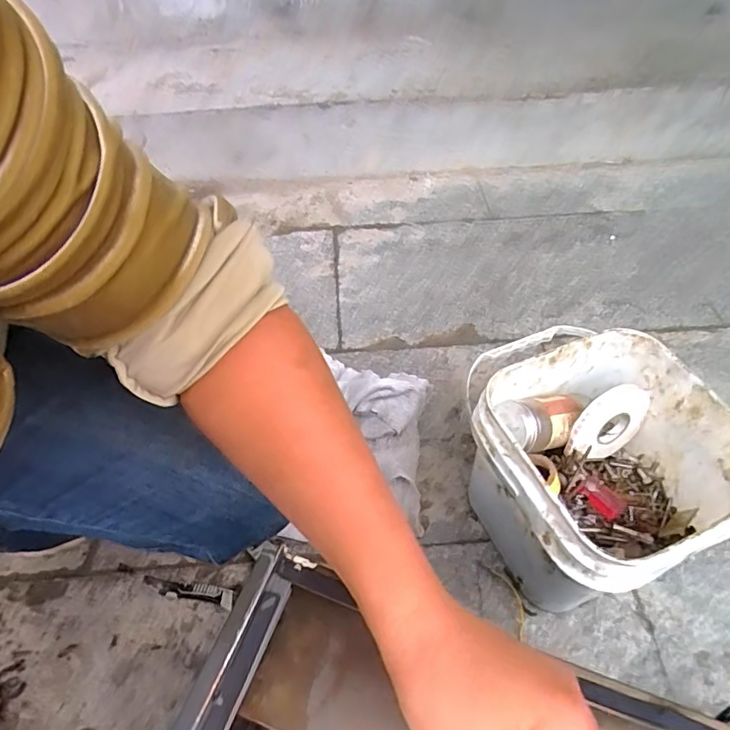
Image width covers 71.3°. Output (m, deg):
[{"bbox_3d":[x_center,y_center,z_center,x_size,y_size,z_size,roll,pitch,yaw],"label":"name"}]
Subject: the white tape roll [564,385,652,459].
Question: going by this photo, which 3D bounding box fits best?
[{"bbox_3d":[0.261,0.061,0.542,0.090,0.089,0.015,15,19,-30],"label":"white tape roll"}]

